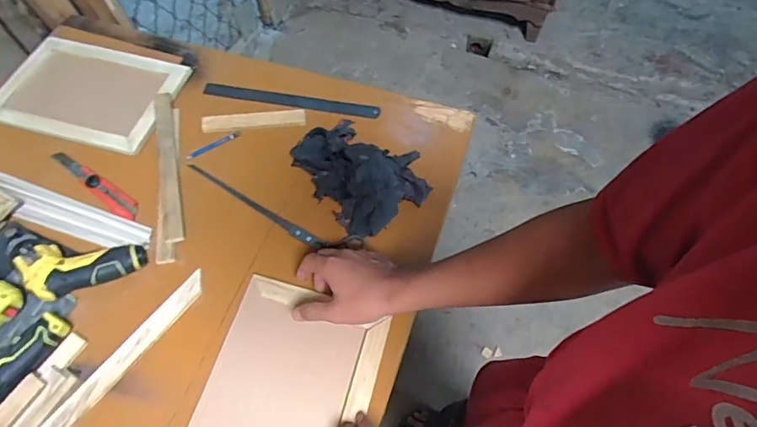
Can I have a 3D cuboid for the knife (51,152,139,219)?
[{"bbox_3d":[-0.451,-0.051,0.753,0.193,0.012,0.030,32,66,16],"label":"knife"}]

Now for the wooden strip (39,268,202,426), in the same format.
[{"bbox_3d":[-0.337,0.188,0.630,0.035,0.013,0.272,32,66,16],"label":"wooden strip"}]

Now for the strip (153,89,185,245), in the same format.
[{"bbox_3d":[-0.344,-0.085,0.779,0.029,0.013,0.296,-14,62,-7],"label":"strip"}]

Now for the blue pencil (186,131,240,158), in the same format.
[{"bbox_3d":[-0.278,-0.116,0.808,0.095,0.006,0.011,-29,65,-18],"label":"blue pencil"}]

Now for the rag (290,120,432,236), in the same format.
[{"bbox_3d":[-0.030,-0.084,0.752,0.157,0.077,0.208,-35,67,-18],"label":"rag"}]

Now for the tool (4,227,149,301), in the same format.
[{"bbox_3d":[-0.438,0.072,0.666,0.198,0.043,0.100,2,61,1],"label":"tool"}]

